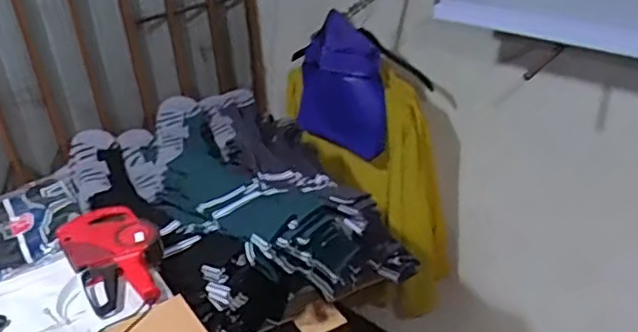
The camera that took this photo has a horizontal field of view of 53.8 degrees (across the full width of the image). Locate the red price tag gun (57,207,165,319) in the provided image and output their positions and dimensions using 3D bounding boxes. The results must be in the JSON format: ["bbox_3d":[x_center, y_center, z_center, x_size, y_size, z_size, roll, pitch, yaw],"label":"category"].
[{"bbox_3d":[-0.316,0.135,0.982,0.129,0.045,0.243,-22,35,-26],"label":"red price tag gun"}]

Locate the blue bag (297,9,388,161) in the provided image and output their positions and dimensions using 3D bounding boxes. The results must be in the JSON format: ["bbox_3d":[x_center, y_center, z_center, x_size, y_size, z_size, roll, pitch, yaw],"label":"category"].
[{"bbox_3d":[0.056,-0.208,1.594,0.278,0.353,0.099,25,47,29],"label":"blue bag"}]

